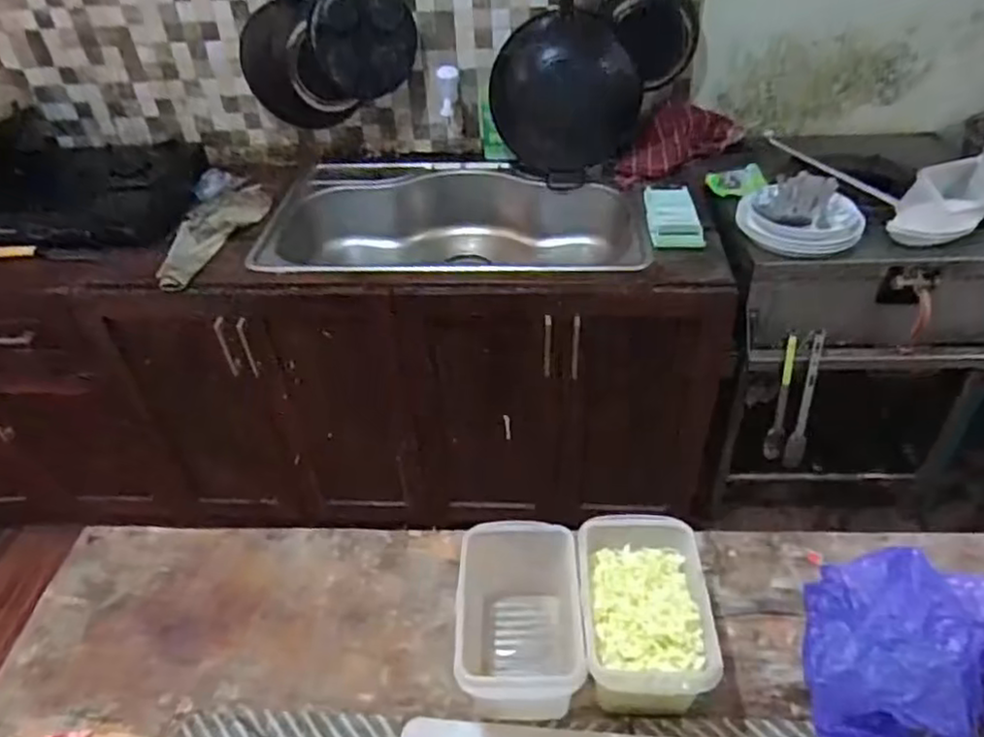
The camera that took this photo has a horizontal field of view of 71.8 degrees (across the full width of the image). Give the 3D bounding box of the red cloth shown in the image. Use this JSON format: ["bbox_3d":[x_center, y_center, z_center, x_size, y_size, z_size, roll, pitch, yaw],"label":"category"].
[{"bbox_3d":[0.429,-0.535,1.583,0.309,0.132,0.079,-23,41,3],"label":"red cloth"}]

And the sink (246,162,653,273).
[{"bbox_3d":[-0.080,-0.305,1.621,0.837,0.225,0.480,1,40,7],"label":"sink"}]

